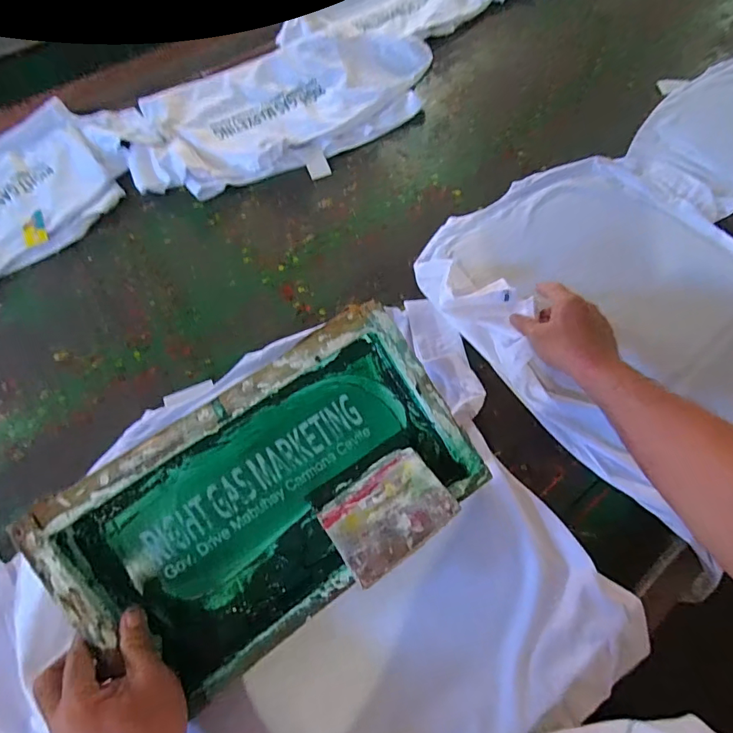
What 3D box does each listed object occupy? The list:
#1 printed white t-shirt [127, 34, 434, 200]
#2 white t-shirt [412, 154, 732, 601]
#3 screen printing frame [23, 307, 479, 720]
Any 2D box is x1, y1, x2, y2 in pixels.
[{"bbox_3d":[-0.161,-0.536,0.937,0.628,0.031,0.376,-23,63,-11],"label":"printed white t-shirt"},{"bbox_3d":[0.363,-0.090,0.647,0.432,0.064,0.531,-28,64,-14],"label":"white t-shirt"},{"bbox_3d":[-0.092,0.131,0.477,0.398,0.059,0.238,-34,90,-13],"label":"screen printing frame"}]

